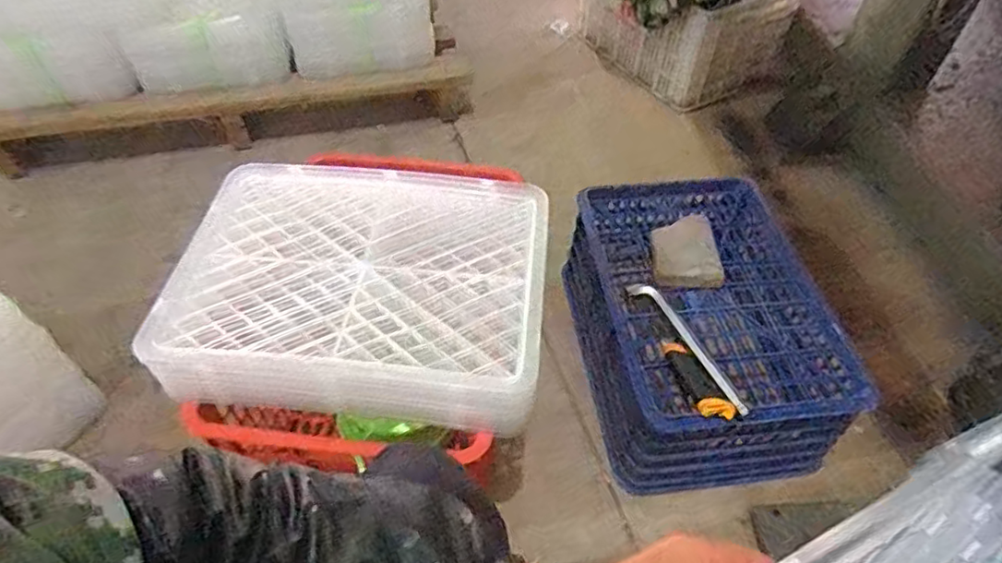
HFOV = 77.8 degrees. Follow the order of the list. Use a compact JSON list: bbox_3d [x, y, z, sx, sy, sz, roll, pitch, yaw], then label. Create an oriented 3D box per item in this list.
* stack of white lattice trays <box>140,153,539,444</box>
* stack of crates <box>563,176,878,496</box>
[{"bbox_3d":[-0.168,0.004,0.766,0.432,0.096,0.344,4,50,1],"label":"stack of white lattice trays"},{"bbox_3d":[0.311,0.062,1.000,0.331,0.222,0.478,-3,51,-4],"label":"stack of crates"}]

